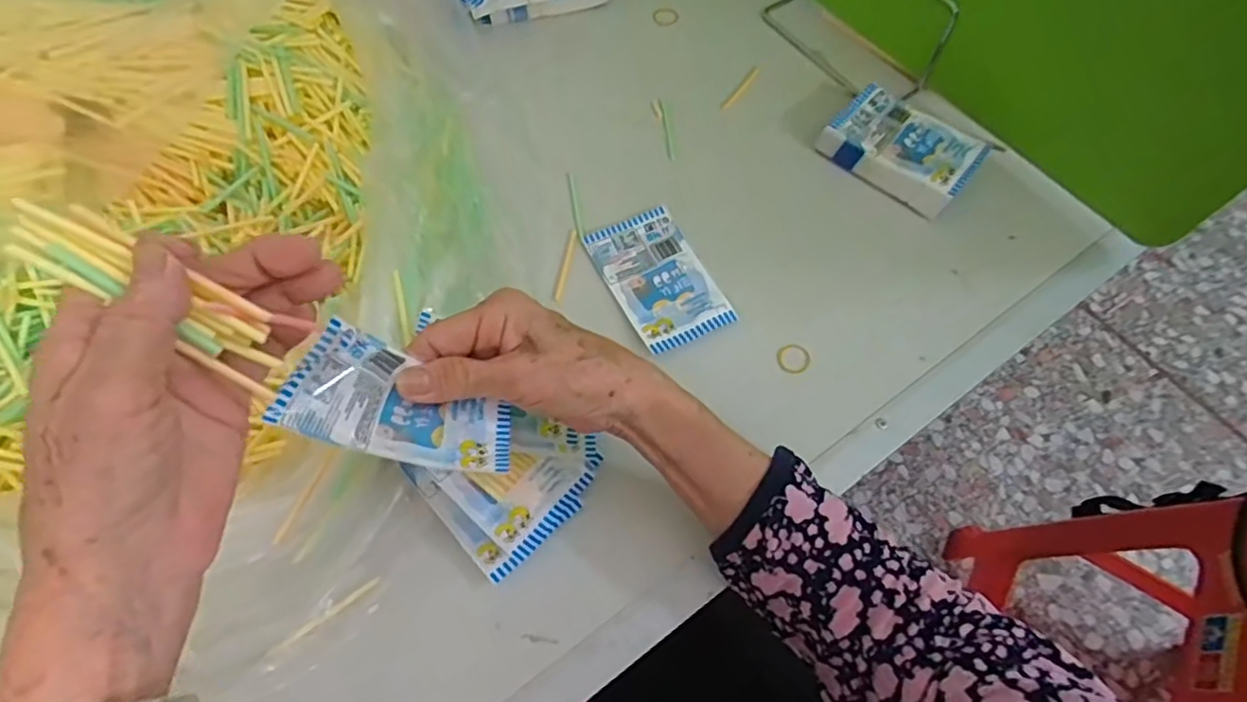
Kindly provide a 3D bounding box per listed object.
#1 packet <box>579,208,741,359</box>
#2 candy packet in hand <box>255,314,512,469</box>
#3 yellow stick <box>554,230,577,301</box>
[{"bbox_3d":[0.024,-0.052,0.456,0.066,0.010,0.108,-25,68,-13],"label":"packet"},{"bbox_3d":[-0.101,0.026,0.303,0.100,0.034,0.050,26,61,-26],"label":"candy packet in hand"},{"bbox_3d":[-0.041,-0.061,0.462,0.005,0.004,0.059,10,64,3],"label":"yellow stick"}]

